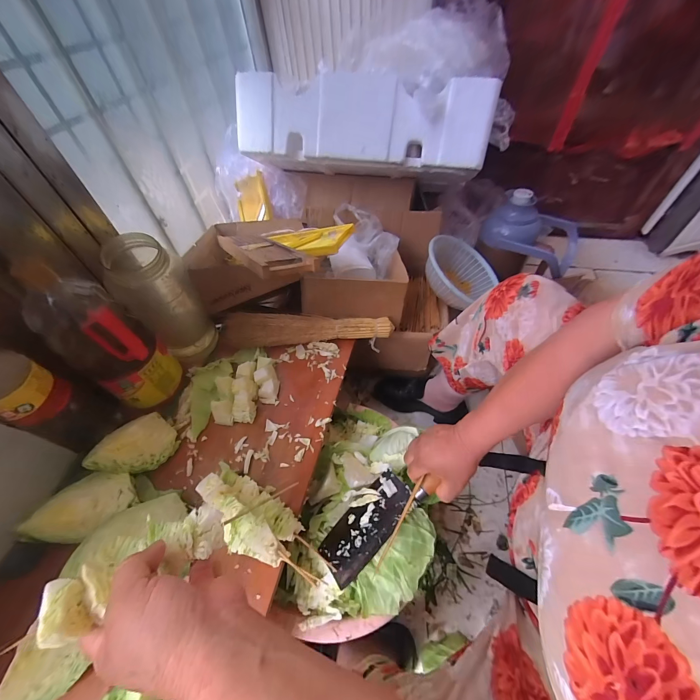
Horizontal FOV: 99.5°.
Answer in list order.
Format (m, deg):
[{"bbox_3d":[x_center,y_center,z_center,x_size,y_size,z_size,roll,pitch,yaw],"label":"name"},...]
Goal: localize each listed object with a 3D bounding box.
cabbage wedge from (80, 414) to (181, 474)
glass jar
[{"bbox_3d":[-0.344,0.153,0.479,0.097,0.086,0.077,-39,60,-24],"label":"cabbage wedge"},{"bbox_3d":[-0.323,-0.082,0.526,0.090,0.258,0.104,-19,54,-11],"label":"glass jar"}]

